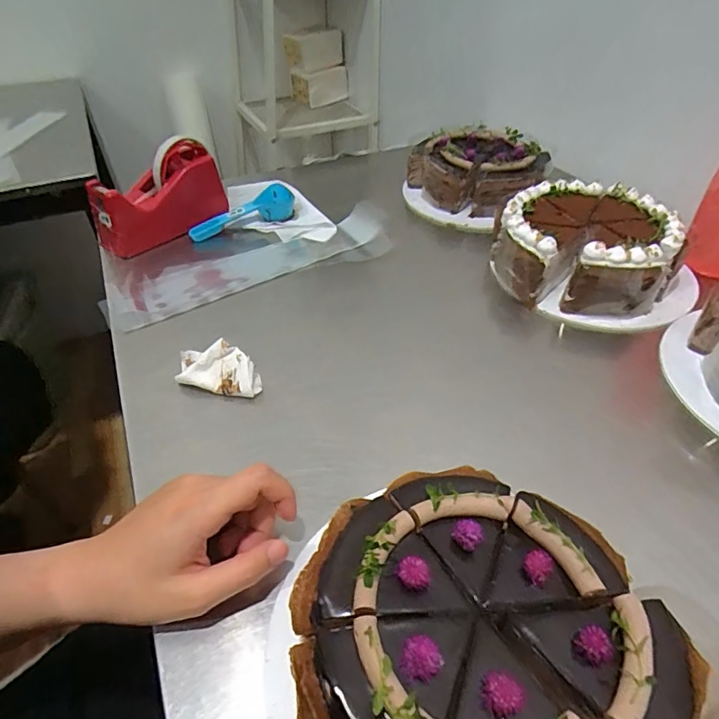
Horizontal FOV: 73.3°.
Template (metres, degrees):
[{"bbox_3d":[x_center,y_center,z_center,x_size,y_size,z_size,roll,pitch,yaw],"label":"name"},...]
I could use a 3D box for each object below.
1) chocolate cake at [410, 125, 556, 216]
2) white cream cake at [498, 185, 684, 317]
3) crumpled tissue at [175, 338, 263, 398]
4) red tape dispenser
[{"bbox_3d":[0.163,-0.263,0.667,0.152,0.063,0.167,-23,48,-21],"label":"chocolate cake"},{"bbox_3d":[0.238,-0.125,0.519,0.172,0.066,0.158,13,45,14],"label":"white cream cake"},{"bbox_3d":[-0.123,0.008,0.416,0.081,0.038,0.033,12,45,13],"label":"crumpled tissue"},{"bbox_3d":[-0.242,-0.198,0.586,0.156,0.096,0.070,-22,48,-20],"label":"red tape dispenser"}]

